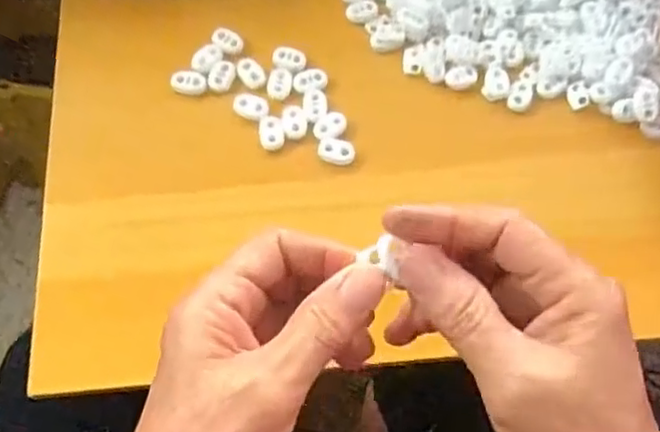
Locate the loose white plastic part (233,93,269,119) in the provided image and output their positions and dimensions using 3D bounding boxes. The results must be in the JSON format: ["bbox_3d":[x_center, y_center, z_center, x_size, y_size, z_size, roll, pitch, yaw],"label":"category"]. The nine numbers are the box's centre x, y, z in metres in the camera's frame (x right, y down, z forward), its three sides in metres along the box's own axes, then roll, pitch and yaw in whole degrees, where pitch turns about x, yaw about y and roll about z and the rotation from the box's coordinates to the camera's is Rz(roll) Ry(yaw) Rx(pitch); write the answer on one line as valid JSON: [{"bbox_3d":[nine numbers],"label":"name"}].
[{"bbox_3d":[-0.050,-0.070,0.416,0.023,0.004,0.016,15,67,4],"label":"loose white plastic part"}]

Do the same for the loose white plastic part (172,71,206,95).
[{"bbox_3d":[-0.092,-0.086,0.422,0.022,0.004,0.014,11,66,2],"label":"loose white plastic part"}]

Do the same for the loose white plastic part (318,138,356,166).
[{"bbox_3d":[0.004,-0.040,0.407,0.022,0.007,0.016,16,67,4],"label":"loose white plastic part"}]

